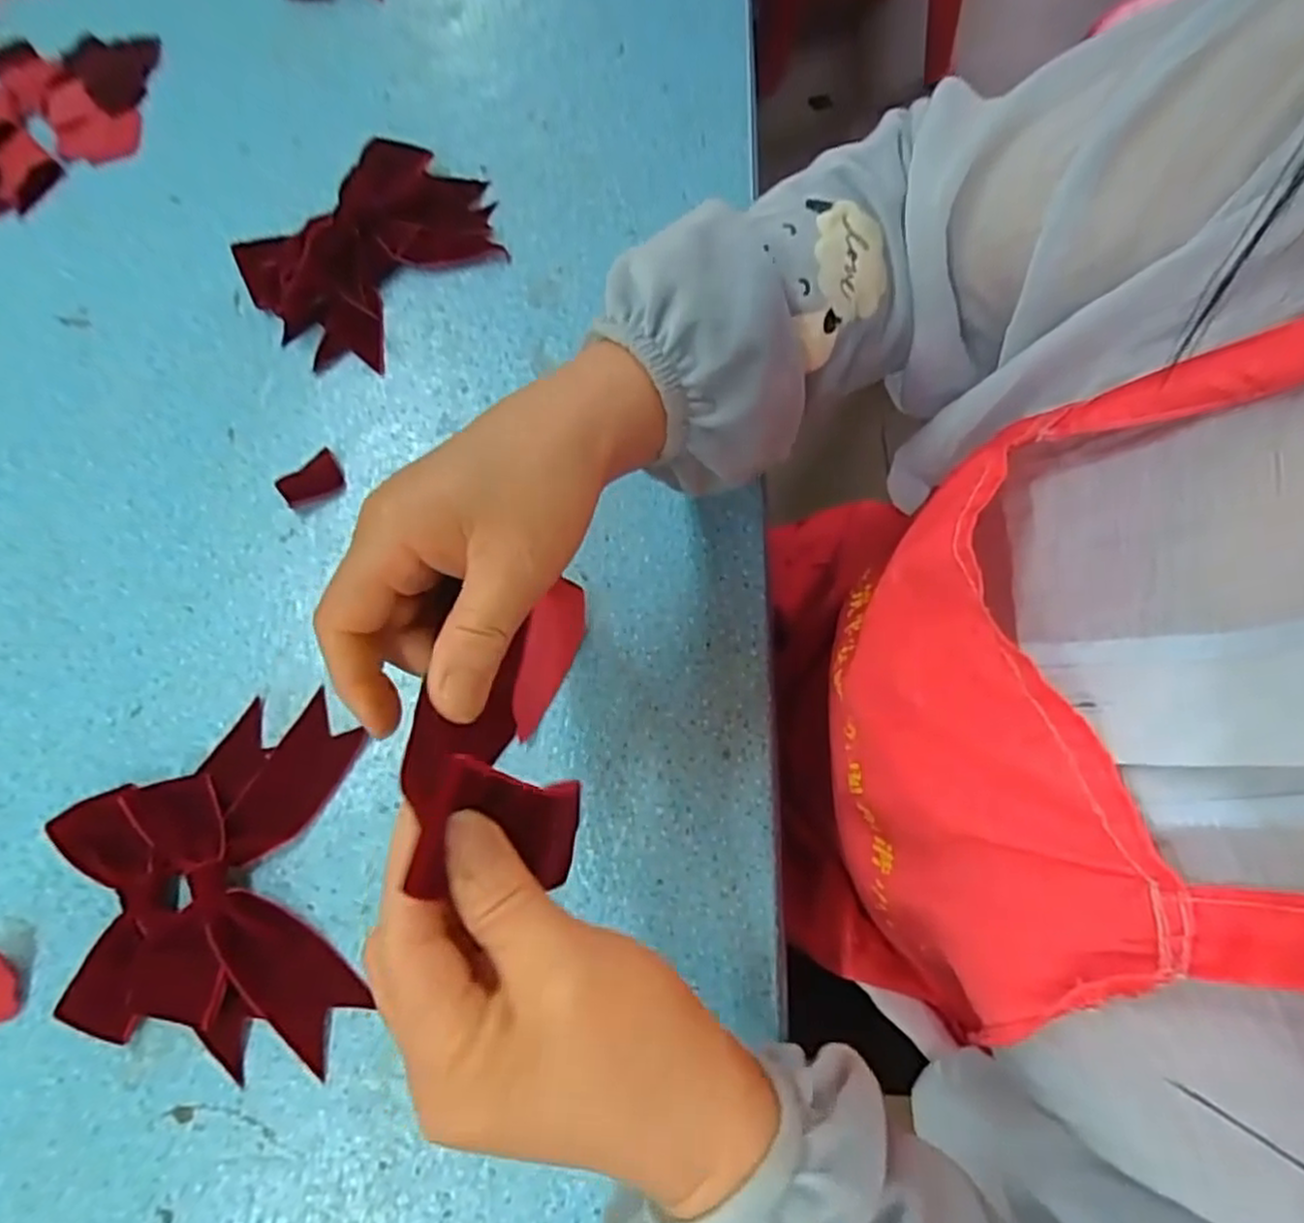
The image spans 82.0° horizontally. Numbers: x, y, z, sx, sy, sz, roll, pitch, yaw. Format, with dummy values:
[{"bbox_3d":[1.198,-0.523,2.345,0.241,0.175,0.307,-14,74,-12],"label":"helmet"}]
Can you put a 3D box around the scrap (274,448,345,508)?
[{"bbox_3d":[-0.191,-0.073,0.418,0.034,0.004,0.026,-35,76,-8],"label":"scrap"}]

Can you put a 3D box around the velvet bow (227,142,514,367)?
[{"bbox_3d":[-0.168,-0.225,0.444,0.152,0.040,0.122,-37,76,-8],"label":"velvet bow"}]

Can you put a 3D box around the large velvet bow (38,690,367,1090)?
[{"bbox_3d":[-0.207,0.129,0.352,0.129,0.023,0.158,-10,74,-1],"label":"large velvet bow"}]

